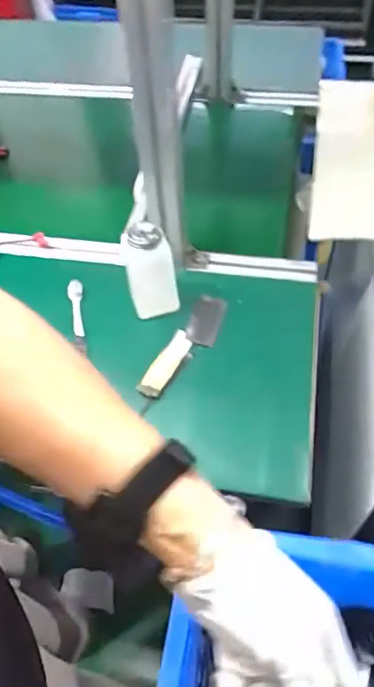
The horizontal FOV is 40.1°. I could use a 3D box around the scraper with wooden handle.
[{"bbox_3d":[-0.002,0.005,0.616,0.045,0.020,0.156,27,60,22],"label":"scraper with wooden handle"}]

